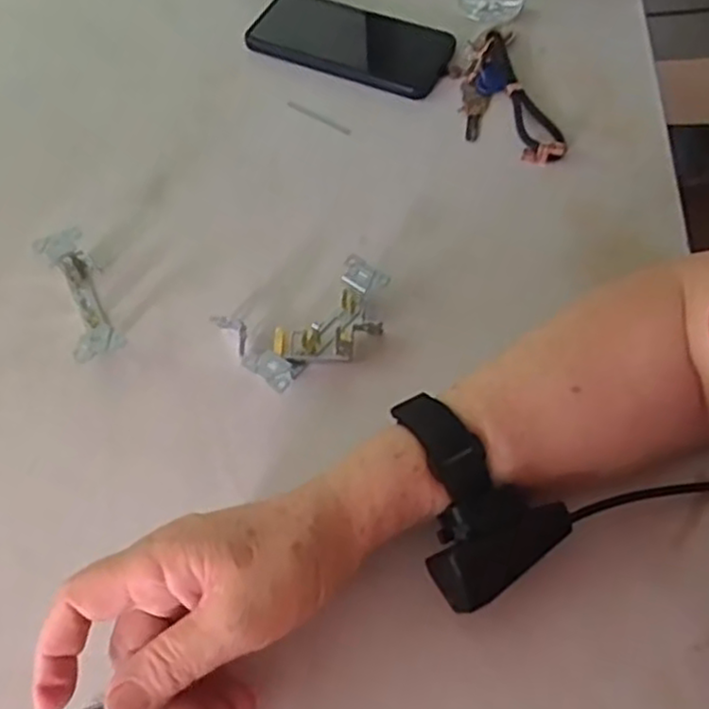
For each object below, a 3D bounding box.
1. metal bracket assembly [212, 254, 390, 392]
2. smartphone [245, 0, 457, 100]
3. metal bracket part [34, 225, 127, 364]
[{"bbox_3d":[-0.025,-0.019,0.452,0.103,0.024,0.068,-24,61,-12],"label":"metal bracket assembly"},{"bbox_3d":[-0.005,-0.265,0.605,0.166,0.010,0.082,22,63,15],"label":"smartphone"},{"bbox_3d":[-0.177,-0.037,0.469,0.031,0.025,0.108,-25,62,-12],"label":"metal bracket part"}]

